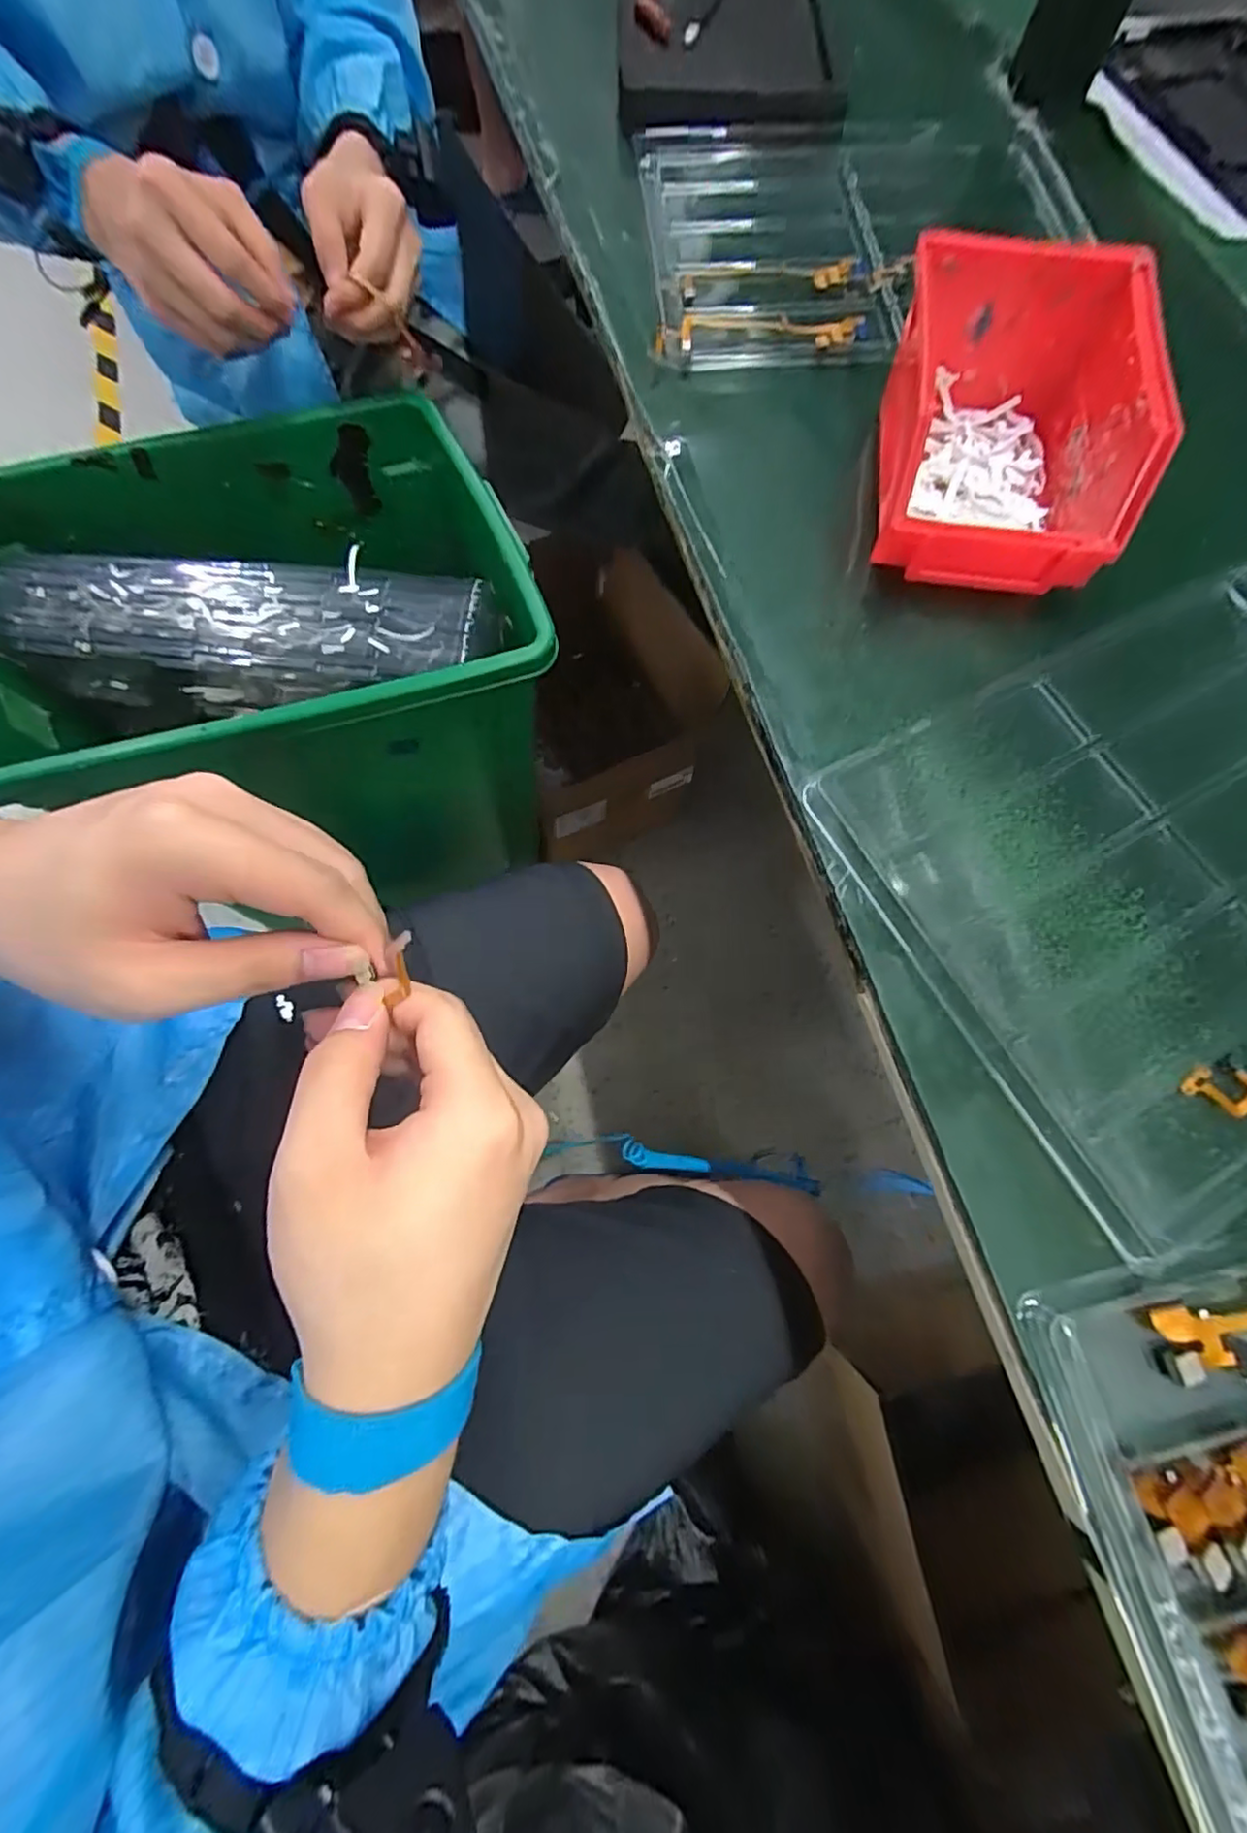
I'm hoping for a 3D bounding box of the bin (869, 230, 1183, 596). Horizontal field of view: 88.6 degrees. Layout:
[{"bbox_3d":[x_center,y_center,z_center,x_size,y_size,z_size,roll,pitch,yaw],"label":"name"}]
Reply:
[{"bbox_3d":[0.179,-0.235,0.308,0.104,0.077,0.137,8,72,-1],"label":"bin"}]

